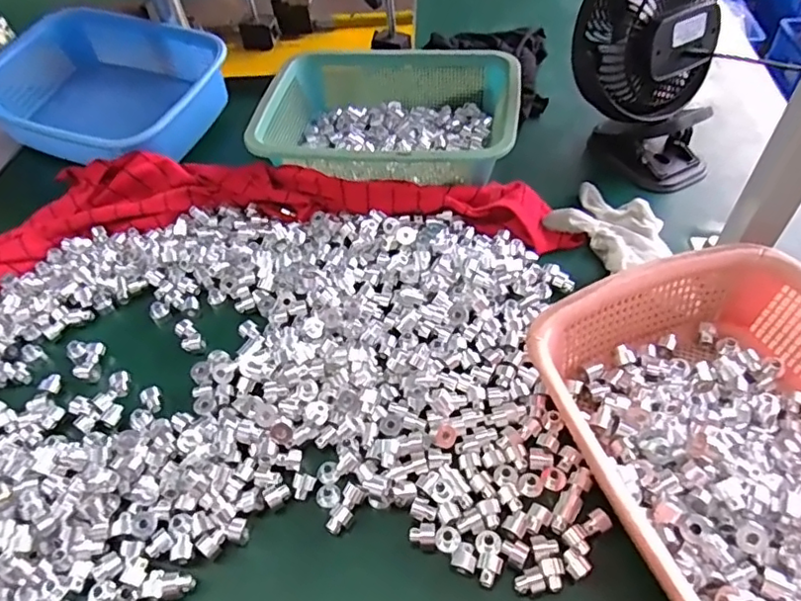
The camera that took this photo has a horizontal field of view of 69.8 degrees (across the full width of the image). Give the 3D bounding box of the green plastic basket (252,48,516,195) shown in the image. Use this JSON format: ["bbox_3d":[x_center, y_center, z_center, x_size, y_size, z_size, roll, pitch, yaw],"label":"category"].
[{"bbox_3d":[-0.012,-0.203,0.637,0.273,0.067,0.206,6,50,9],"label":"green plastic basket"}]

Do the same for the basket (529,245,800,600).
[{"bbox_3d":[0.229,0.106,0.363,0.215,0.081,0.297,-17,51,-11],"label":"basket"}]

